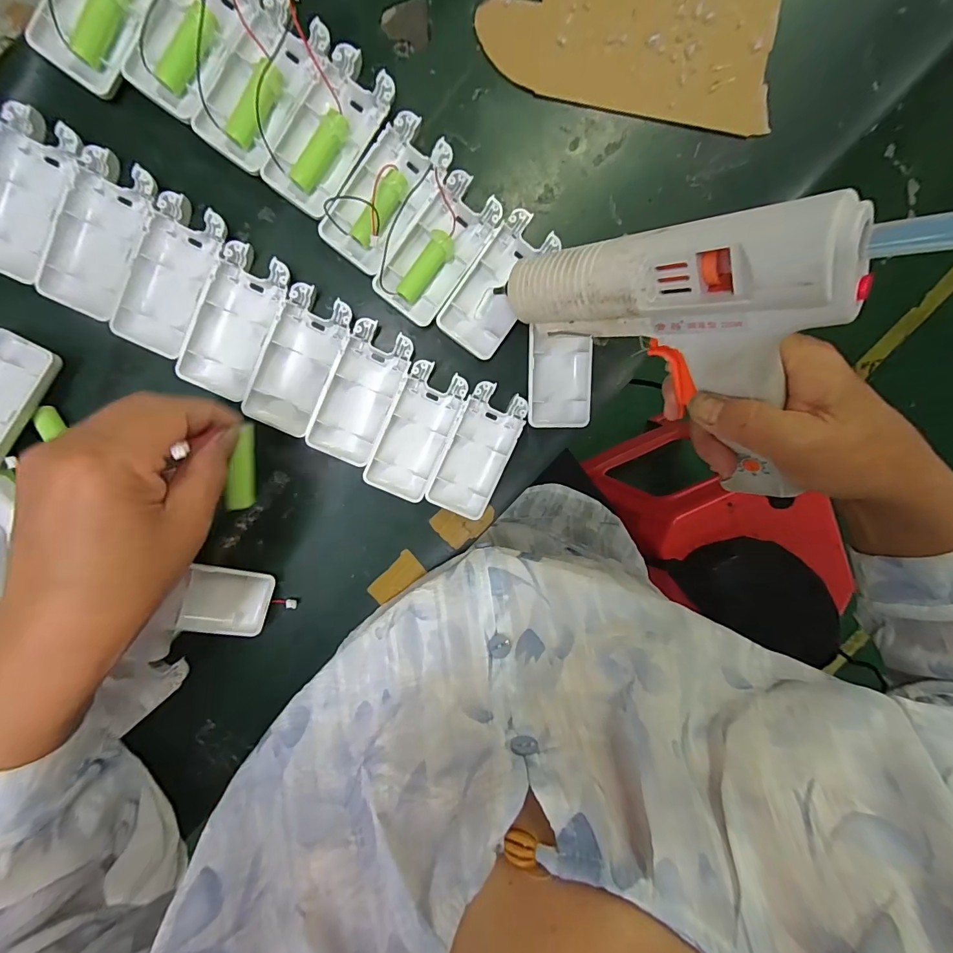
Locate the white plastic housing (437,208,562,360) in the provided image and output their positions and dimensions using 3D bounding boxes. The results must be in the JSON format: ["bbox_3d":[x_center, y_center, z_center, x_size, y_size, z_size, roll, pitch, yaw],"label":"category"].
[{"bbox_3d":[0.015,-0.131,0.303,0.044,0.015,0.093,34,94,-10],"label":"white plastic housing"}]

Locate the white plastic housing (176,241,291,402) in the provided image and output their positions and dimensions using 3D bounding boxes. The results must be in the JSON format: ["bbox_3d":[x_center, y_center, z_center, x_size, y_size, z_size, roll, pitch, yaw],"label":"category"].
[{"bbox_3d":[-0.158,-0.101,0.290,0.044,0.012,0.094,24,95,-9],"label":"white plastic housing"}]

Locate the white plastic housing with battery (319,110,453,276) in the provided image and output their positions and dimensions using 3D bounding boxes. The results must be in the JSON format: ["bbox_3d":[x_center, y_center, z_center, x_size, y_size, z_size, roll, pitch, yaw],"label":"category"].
[{"bbox_3d":[-0.058,-0.182,0.283,0.047,0.017,0.093,38,93,-10],"label":"white plastic housing with battery"}]

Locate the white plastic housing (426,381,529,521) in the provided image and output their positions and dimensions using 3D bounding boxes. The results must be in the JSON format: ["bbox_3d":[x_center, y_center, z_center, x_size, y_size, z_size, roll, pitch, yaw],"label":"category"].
[{"bbox_3d":[0.001,-0.018,0.321,0.045,0.015,0.094,23,96,-9],"label":"white plastic housing"}]

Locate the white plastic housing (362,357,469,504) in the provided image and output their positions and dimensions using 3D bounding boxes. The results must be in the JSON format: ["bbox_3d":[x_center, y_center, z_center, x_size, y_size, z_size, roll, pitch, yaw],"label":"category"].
[{"bbox_3d":[-0.041,-0.031,0.314,0.045,0.015,0.094,24,95,-9],"label":"white plastic housing"}]

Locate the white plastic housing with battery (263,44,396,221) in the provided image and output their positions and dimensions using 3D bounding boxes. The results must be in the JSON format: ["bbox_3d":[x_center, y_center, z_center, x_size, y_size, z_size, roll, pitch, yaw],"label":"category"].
[{"bbox_3d":[-0.092,-0.215,0.277,0.047,0.014,0.093,33,94,-10],"label":"white plastic housing with battery"}]

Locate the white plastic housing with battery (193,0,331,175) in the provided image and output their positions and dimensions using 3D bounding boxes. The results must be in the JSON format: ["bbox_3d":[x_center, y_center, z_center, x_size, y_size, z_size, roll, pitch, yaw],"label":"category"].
[{"bbox_3d":[-0.129,-0.238,0.267,0.047,0.015,0.093,35,94,-10],"label":"white plastic housing with battery"}]

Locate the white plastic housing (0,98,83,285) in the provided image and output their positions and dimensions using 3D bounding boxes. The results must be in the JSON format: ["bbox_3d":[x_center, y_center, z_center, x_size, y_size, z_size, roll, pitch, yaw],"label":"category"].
[{"bbox_3d":[-0.274,-0.169,0.265,0.046,0.015,0.095,24,95,-9],"label":"white plastic housing"}]

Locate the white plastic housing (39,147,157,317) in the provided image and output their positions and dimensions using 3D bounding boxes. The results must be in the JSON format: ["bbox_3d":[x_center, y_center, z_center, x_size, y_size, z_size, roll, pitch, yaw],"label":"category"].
[{"bbox_3d":[-0.235,-0.150,0.274,0.044,0.012,0.095,25,95,-9],"label":"white plastic housing"}]

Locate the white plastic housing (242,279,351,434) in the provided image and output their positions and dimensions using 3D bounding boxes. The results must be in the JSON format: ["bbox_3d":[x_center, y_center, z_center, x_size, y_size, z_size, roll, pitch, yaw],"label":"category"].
[{"bbox_3d":[-0.120,-0.078,0.301,0.045,0.018,0.094,26,95,-9],"label":"white plastic housing"}]

